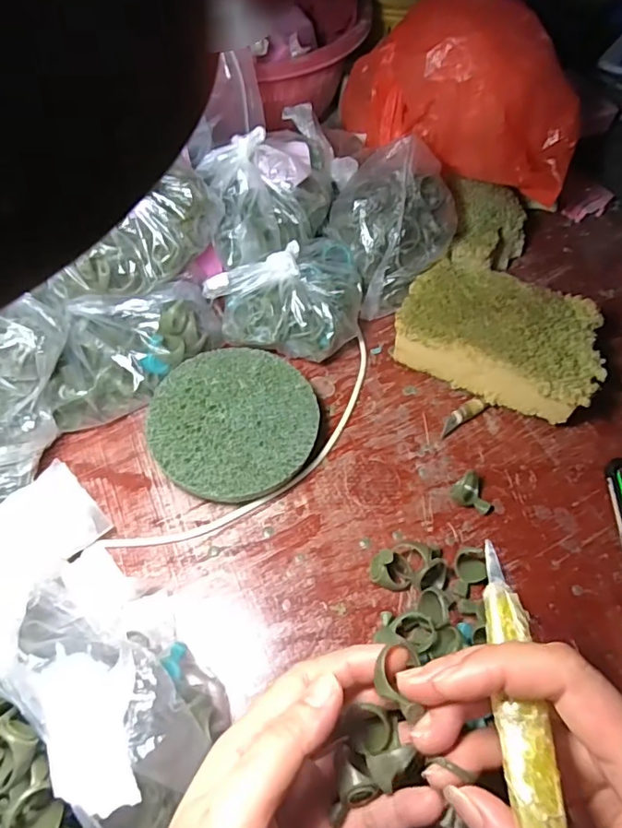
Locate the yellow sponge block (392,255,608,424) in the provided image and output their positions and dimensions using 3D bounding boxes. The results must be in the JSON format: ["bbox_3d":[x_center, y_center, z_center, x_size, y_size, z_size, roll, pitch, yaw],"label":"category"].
[{"bbox_3d":[0.136,-0.055,0.402,0.141,0.048,0.097,23,59,12],"label":"yellow sponge block"}]

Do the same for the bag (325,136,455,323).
[{"bbox_3d":[0.064,-0.147,0.422,0.091,0.082,0.089,-27,62,-18],"label":"bag"}]

